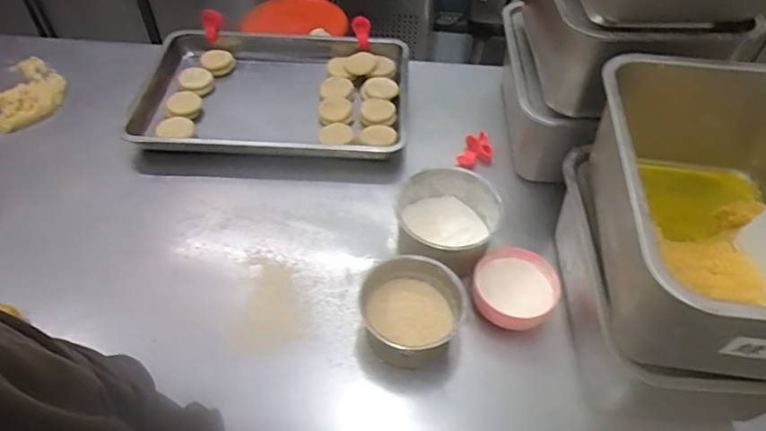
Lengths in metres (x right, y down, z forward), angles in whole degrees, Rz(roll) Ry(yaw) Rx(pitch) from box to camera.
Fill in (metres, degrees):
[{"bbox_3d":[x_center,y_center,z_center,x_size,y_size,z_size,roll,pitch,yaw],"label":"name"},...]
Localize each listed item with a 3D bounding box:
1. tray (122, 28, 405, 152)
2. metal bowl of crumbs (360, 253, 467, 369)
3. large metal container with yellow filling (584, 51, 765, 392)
[{"bbox_3d":[-0.195,-0.226,0.968,0.479,0.058,0.305,2,53,0],"label":"tray"},{"bbox_3d":[0.037,0.117,0.685,0.124,0.079,0.130,1,49,-1],"label":"metal bowl of crumbs"},{"bbox_3d":[0.375,-0.004,0.563,0.294,0.147,0.338,5,50,3],"label":"large metal container with yellow filling"}]

